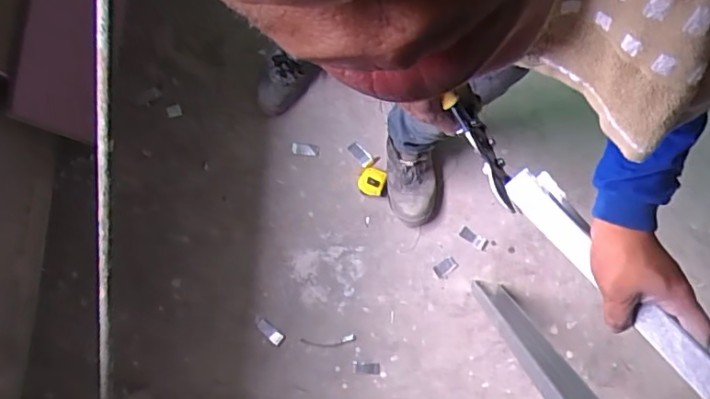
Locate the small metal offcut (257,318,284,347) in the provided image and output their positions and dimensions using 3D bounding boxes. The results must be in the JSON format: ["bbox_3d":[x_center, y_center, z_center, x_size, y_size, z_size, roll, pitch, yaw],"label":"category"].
[{"bbox_3d":[-0.226,0.351,1.436,0.079,0.011,0.034,38,84,2],"label":"small metal offcut"}]

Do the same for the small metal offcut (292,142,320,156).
[{"bbox_3d":[-0.143,-0.145,1.568,0.083,0.010,0.035,8,83,-1],"label":"small metal offcut"}]

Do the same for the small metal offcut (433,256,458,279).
[{"bbox_3d":[0.246,0.185,1.463,0.063,0.004,0.041,-32,86,-5],"label":"small metal offcut"}]

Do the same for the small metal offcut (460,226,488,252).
[{"bbox_3d":[0.317,0.105,1.449,0.080,0.004,0.033,33,84,2],"label":"small metal offcut"}]

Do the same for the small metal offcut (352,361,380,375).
[{"bbox_3d":[0.028,0.433,1.393,0.069,0.004,0.027,5,83,-1],"label":"small metal offcut"}]

